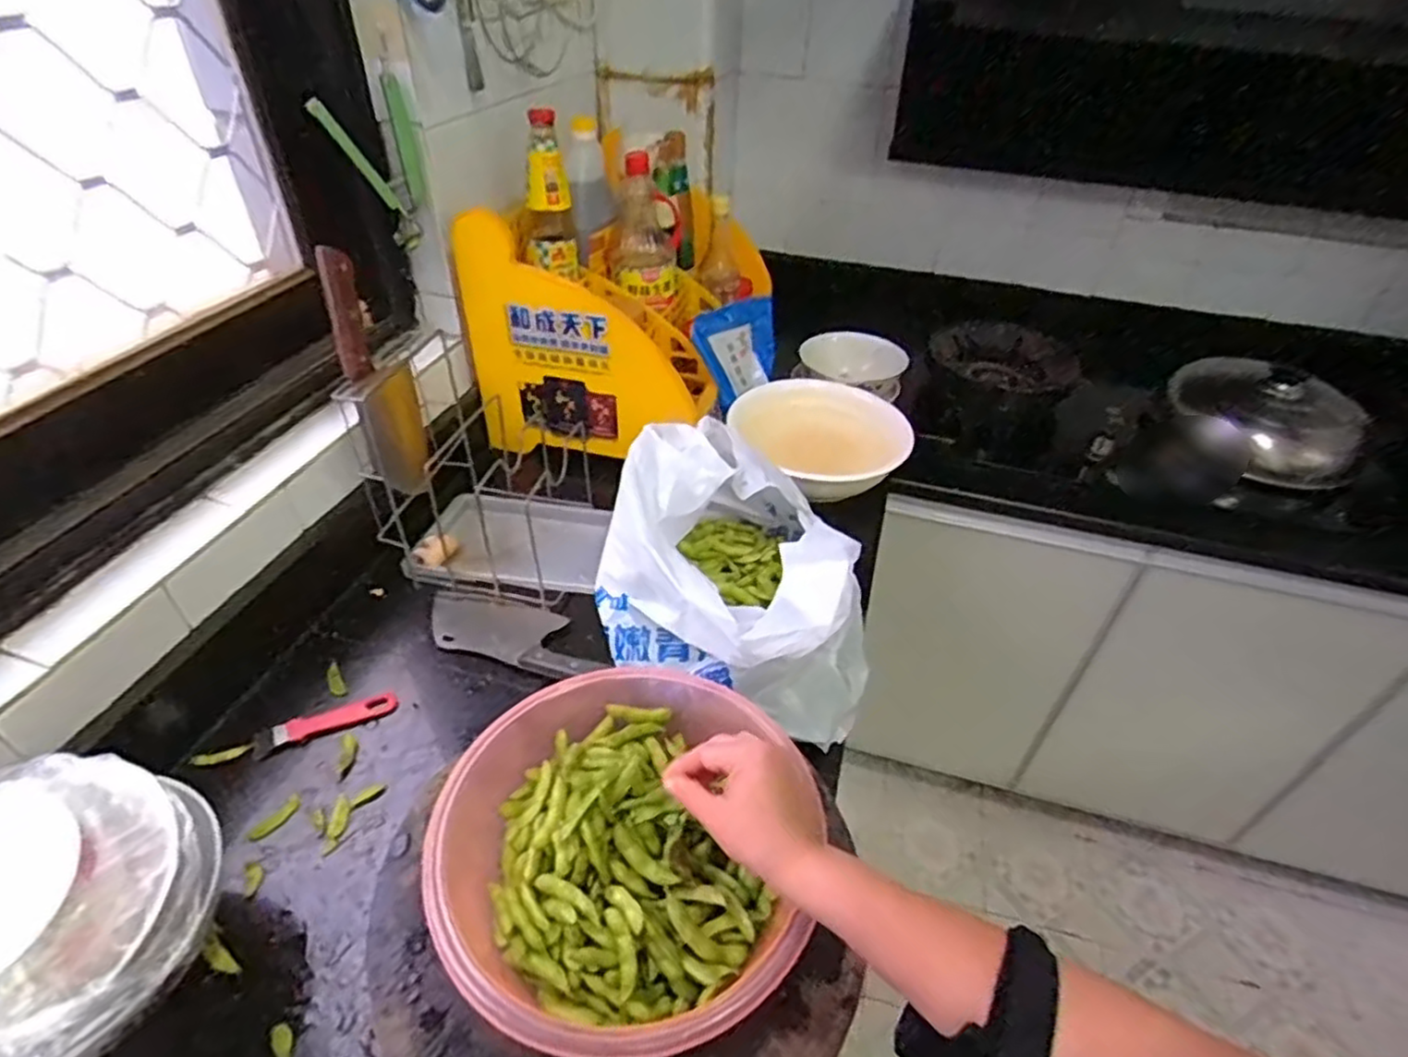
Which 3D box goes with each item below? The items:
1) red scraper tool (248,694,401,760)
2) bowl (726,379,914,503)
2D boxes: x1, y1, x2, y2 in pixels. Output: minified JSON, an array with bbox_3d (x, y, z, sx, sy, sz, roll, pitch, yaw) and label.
[{"bbox_3d":[-0.369,0.189,0.700,0.126,0.009,0.026,-18,45,-23],"label":"red scraper tool"},{"bbox_3d":[0.185,-0.138,1.037,0.224,0.072,0.218,-23,47,-27],"label":"bowl"}]

